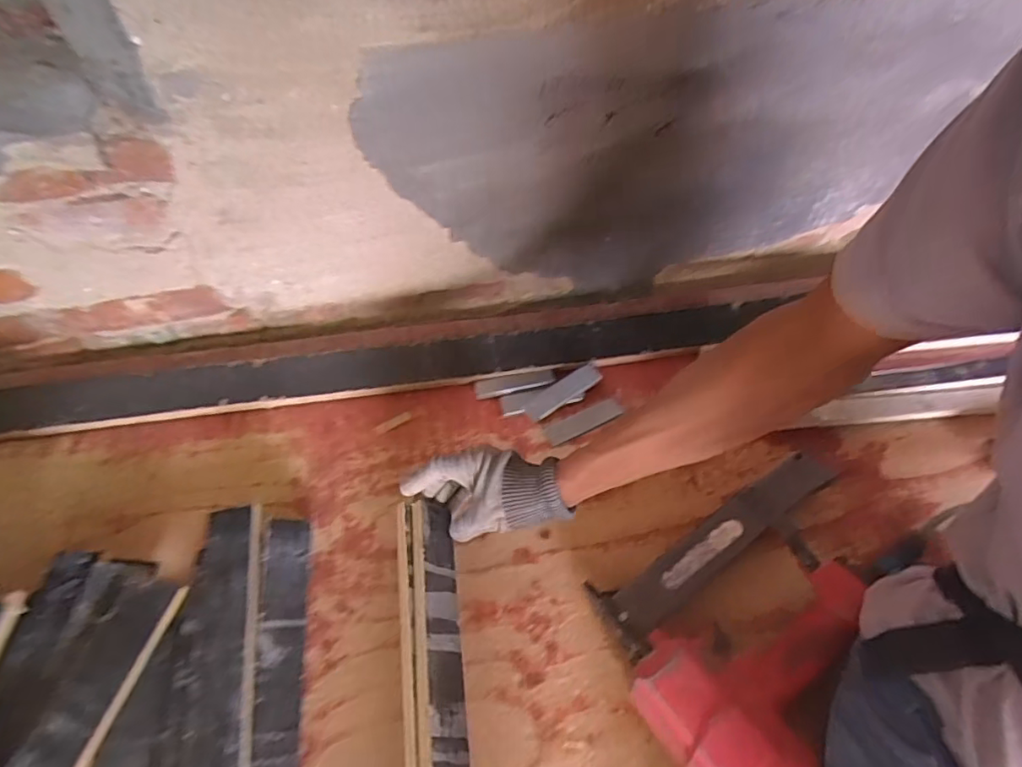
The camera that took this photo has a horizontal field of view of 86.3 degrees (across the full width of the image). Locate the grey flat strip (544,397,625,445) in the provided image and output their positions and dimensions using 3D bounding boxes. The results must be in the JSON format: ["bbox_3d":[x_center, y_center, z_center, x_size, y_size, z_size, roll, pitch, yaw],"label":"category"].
[{"bbox_3d":[0.093,0.046,0.685,0.105,0.005,0.029,-24,56,-15],"label":"grey flat strip"}]

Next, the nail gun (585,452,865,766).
[{"bbox_3d":[0.251,0.222,0.513,0.312,0.080,0.225,-25,57,-16],"label":"nail gun"}]

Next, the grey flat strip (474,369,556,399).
[{"bbox_3d":[0.005,-0.001,0.715,0.104,0.007,0.026,-10,54,-6],"label":"grey flat strip"}]

